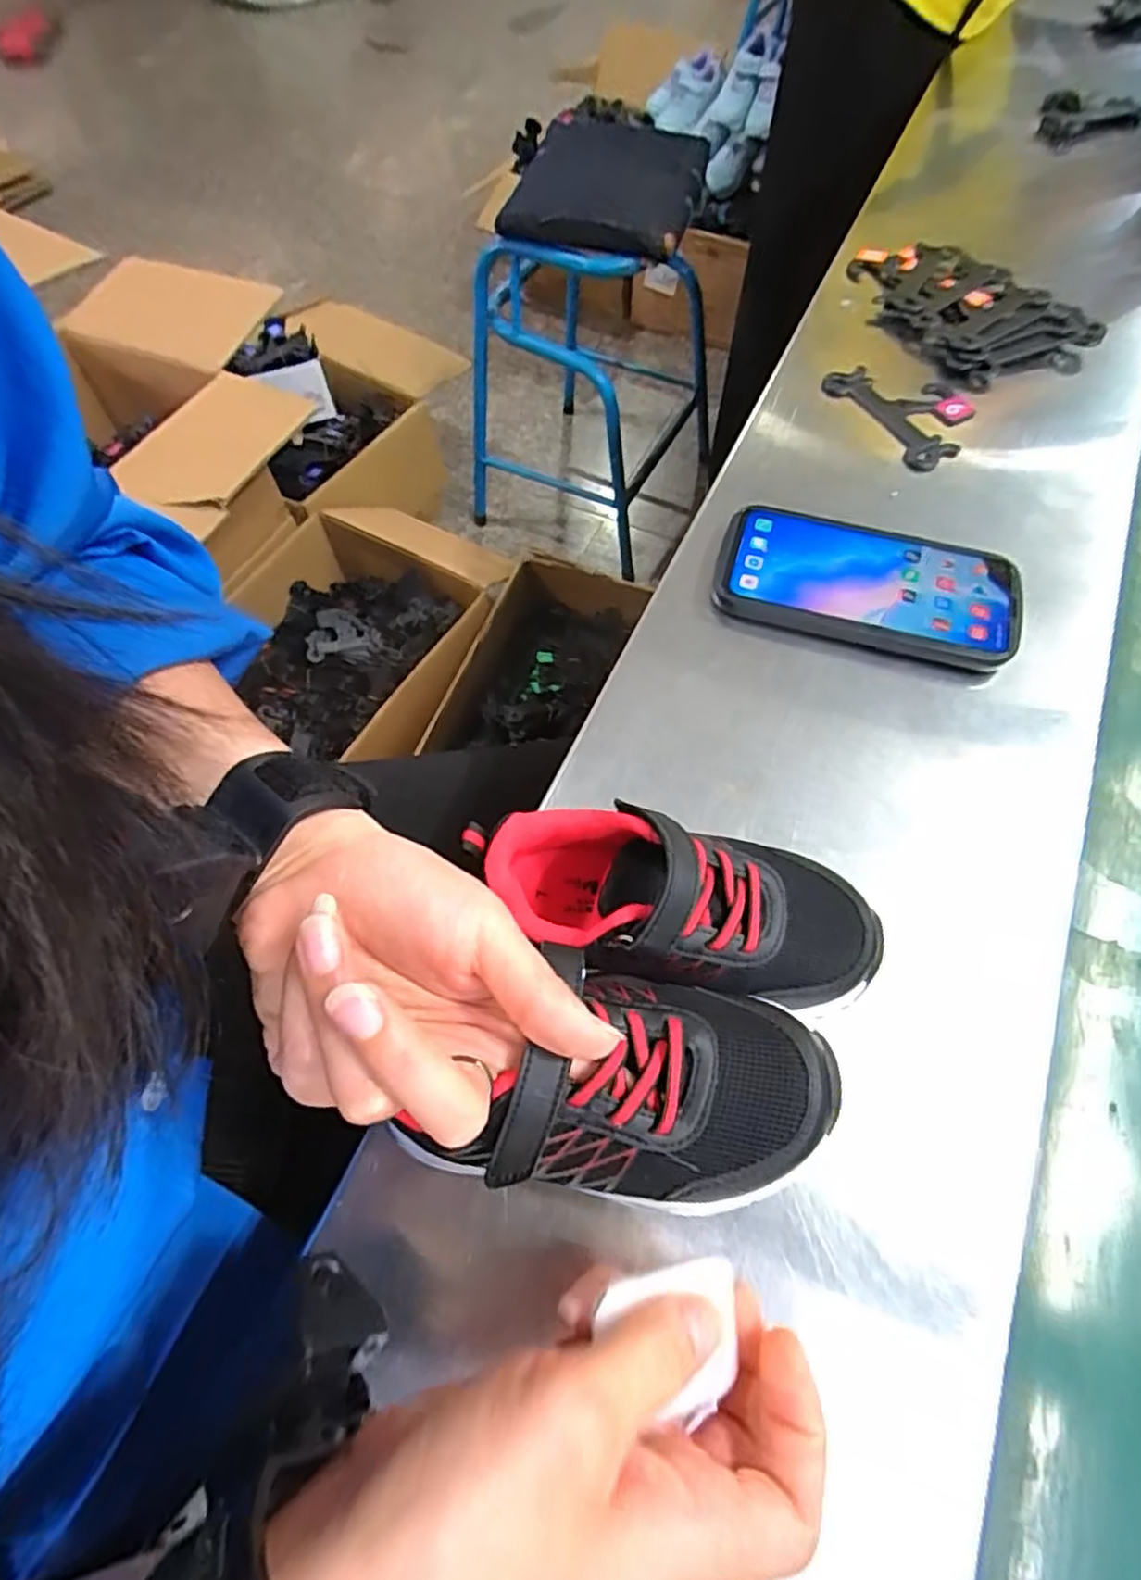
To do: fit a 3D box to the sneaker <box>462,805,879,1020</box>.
[{"bbox_3d":[0.042,0.047,0.288,0.160,0.075,0.065,8,62,7],"label":"sneaker"}]

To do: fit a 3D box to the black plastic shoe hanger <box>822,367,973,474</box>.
[{"bbox_3d":[0.233,-0.263,0.494,0.069,0.014,0.102,-27,65,-13],"label":"black plastic shoe hanger"}]

